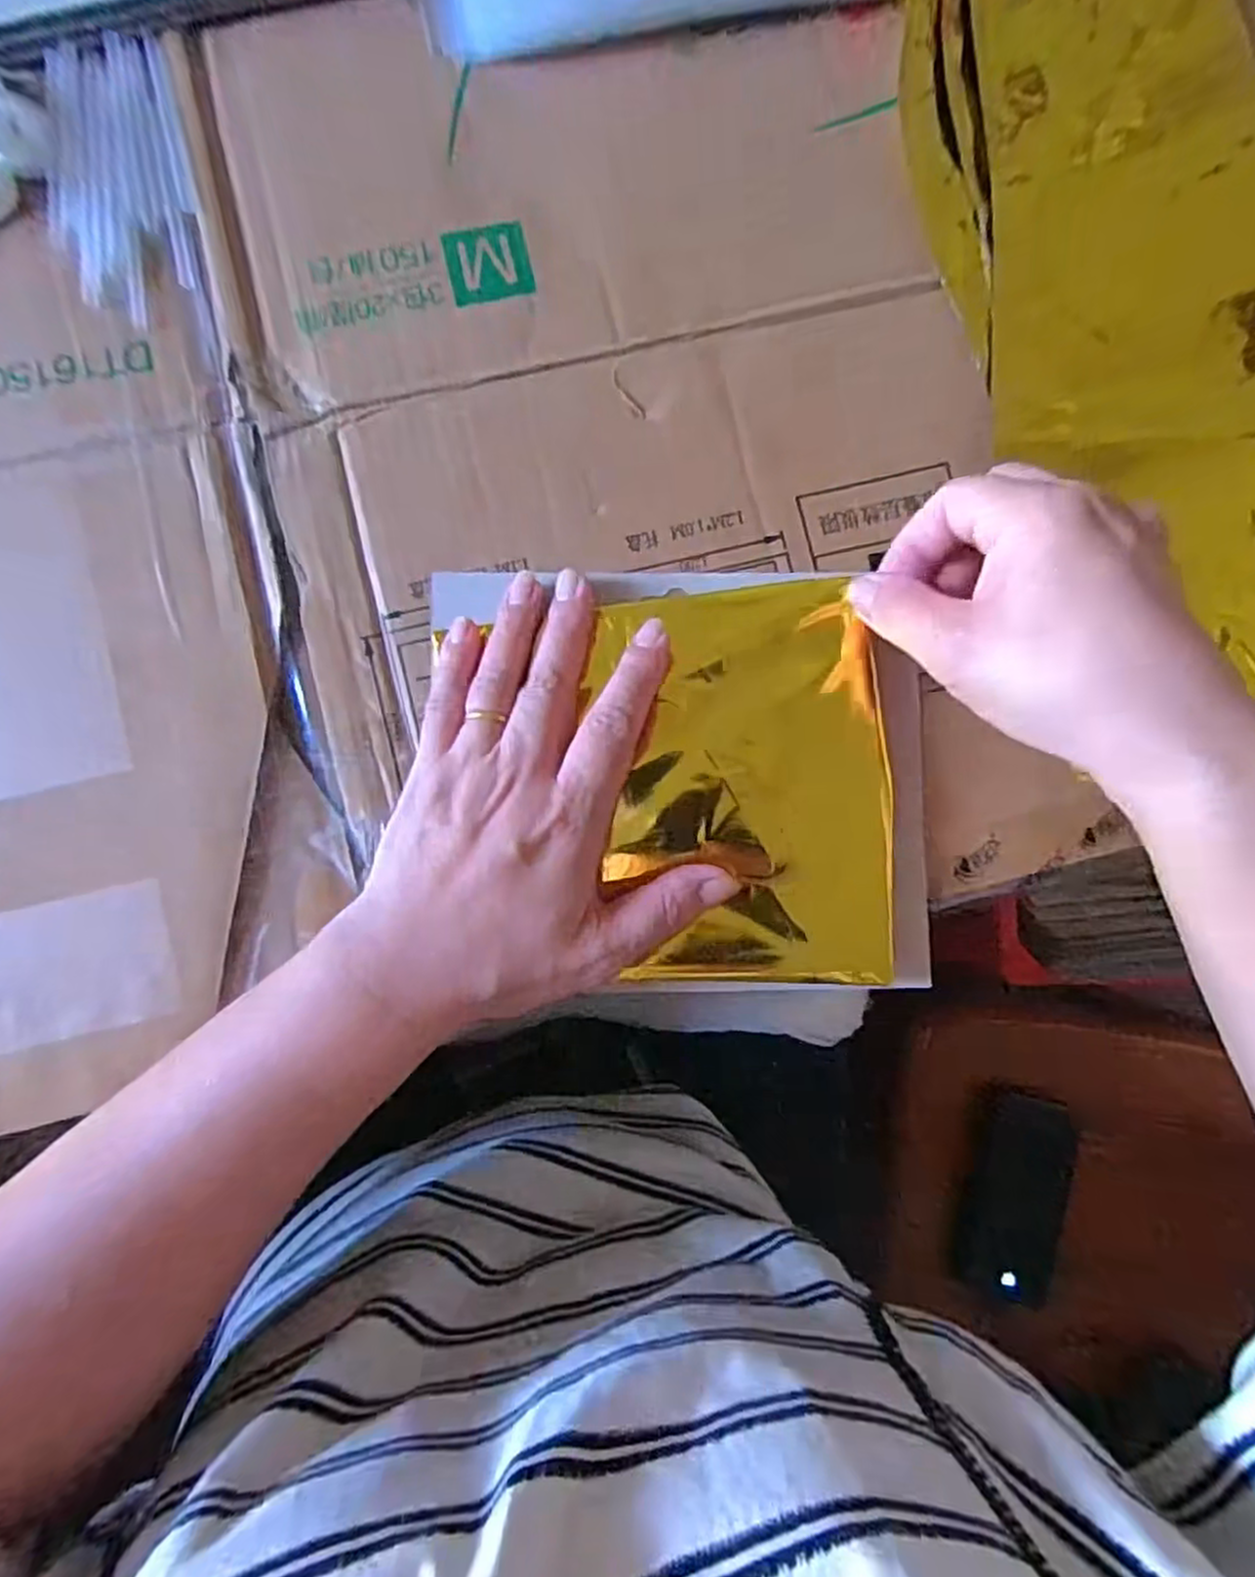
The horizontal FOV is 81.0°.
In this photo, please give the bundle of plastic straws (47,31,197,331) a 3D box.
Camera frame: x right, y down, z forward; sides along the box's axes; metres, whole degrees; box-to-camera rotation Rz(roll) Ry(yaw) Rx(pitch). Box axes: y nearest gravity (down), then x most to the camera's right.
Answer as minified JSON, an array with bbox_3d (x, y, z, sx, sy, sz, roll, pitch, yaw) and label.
[{"bbox_3d":[-0.208,-0.252,0.300,0.052,0.006,0.121,-9,85,-2],"label":"bundle of plastic straws"}]

